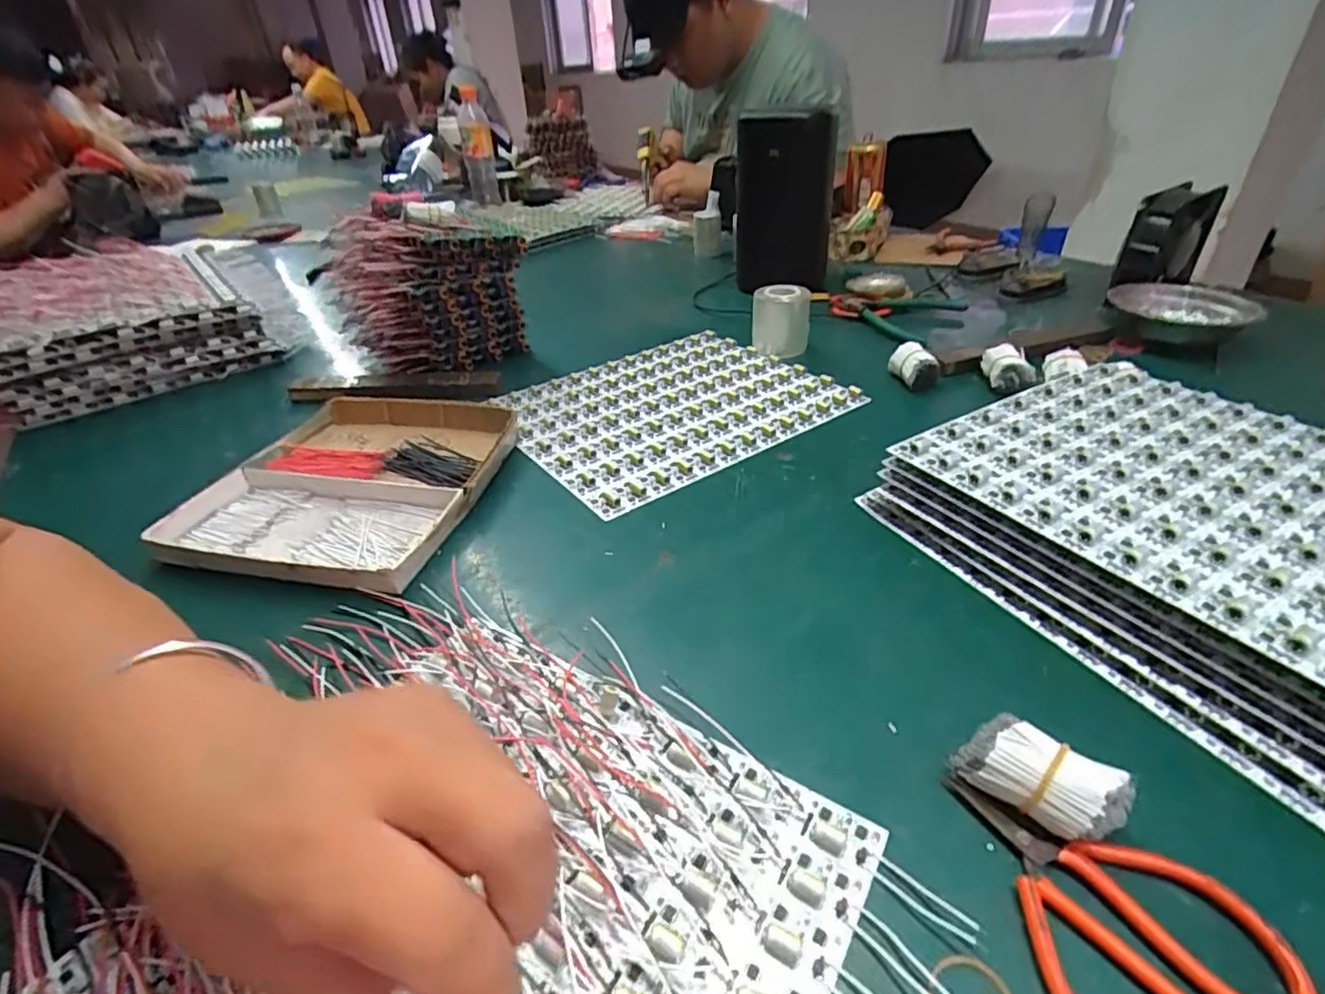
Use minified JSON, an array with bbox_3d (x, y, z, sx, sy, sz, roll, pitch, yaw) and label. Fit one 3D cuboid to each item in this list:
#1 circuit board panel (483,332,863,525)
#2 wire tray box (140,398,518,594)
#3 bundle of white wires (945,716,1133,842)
[{"bbox_3d":[0.007,-0.087,0.596,0.288,0.007,0.232,-27,40,-29],"label":"circuit board panel"},{"bbox_3d":[-0.234,-0.010,0.487,0.200,0.033,0.213,0,34,7],"label":"wire tray box"},{"bbox_3d":[0.152,0.115,0.258,0.058,0.029,0.027,25,44,36],"label":"bundle of white wires"}]

